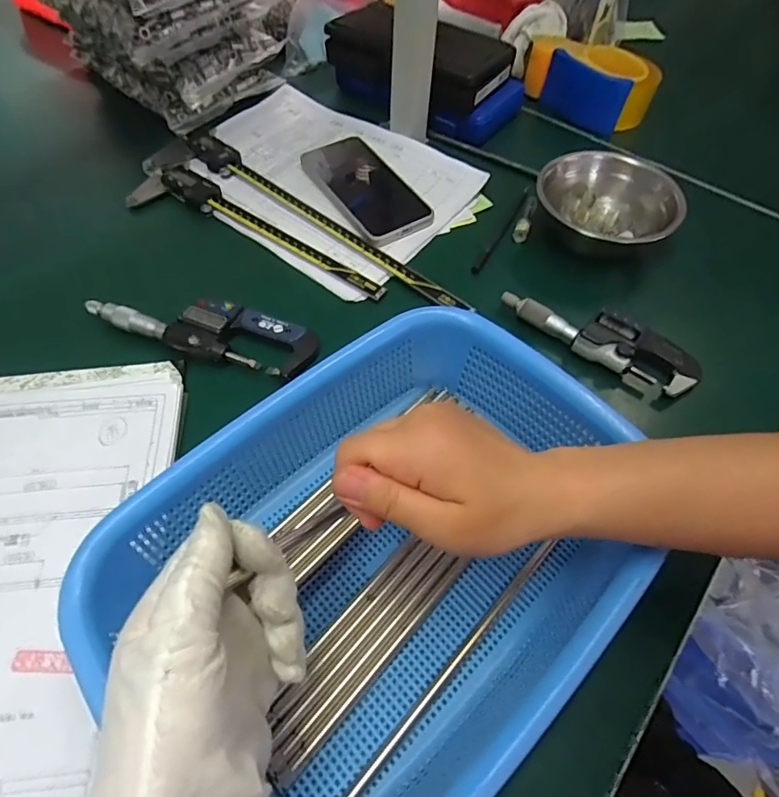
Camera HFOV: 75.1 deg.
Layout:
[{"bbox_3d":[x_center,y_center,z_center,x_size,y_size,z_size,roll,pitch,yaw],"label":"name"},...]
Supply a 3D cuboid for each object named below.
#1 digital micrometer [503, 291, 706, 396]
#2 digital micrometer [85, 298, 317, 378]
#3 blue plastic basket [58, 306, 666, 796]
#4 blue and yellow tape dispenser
[{"bbox_3d":[0.173,-0.054,0.421,0.159,0.035,0.054,31,60,15],"label":"digital micrometer"},{"bbox_3d":[-0.147,-0.056,0.403,0.179,0.015,0.051,13,57,4],"label":"digital micrometer"},{"bbox_3d":[0.000,0.080,0.287,0.205,0.074,0.279,41,63,20],"label":"blue plastic basket"},{"bbox_3d":[0.235,-0.372,0.603,0.150,0.069,0.071,28,59,13],"label":"blue and yellow tape dispenser"}]

